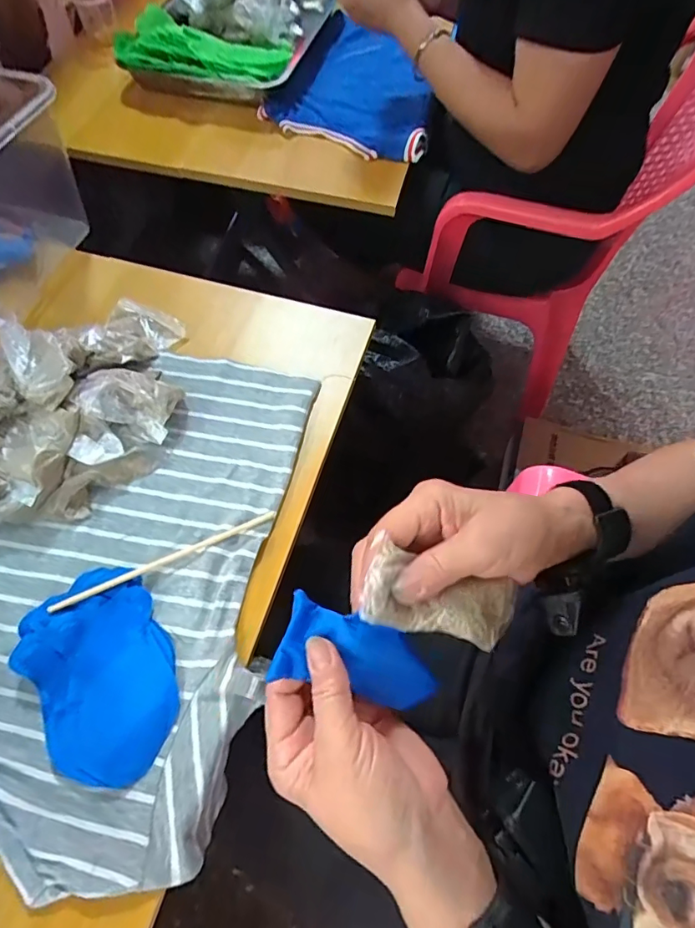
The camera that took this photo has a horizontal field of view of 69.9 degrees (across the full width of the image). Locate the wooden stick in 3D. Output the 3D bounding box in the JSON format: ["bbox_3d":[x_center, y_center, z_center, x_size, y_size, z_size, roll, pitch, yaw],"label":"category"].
[{"bbox_3d":[-0.132,0.071,0.368,0.164,0.010,0.007,-23,65,-13],"label":"wooden stick"}]

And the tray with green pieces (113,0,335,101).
[{"bbox_3d":[-0.181,-0.680,0.779,0.257,0.079,0.335,12,63,5],"label":"tray with green pieces"}]

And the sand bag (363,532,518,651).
[{"bbox_3d":[0.057,0.078,0.292,0.099,0.017,0.045,17,61,-17],"label":"sand bag"}]

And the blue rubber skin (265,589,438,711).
[{"bbox_3d":[0.009,0.113,0.292,0.098,0.008,0.043,21,80,-9],"label":"blue rubber skin"}]

